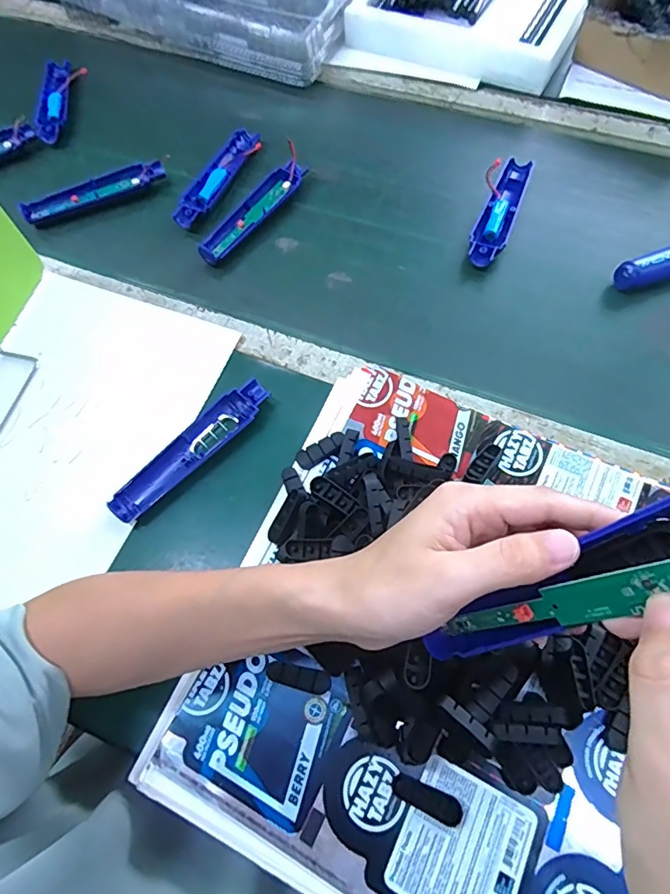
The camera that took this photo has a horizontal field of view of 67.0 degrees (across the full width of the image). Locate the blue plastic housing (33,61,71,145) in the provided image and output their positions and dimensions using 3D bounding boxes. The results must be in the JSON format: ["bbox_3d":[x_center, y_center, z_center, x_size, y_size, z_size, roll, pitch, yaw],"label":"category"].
[{"bbox_3d":[-0.387,-0.479,0.700,0.031,0.023,0.168,-6,66,1],"label":"blue plastic housing"}]

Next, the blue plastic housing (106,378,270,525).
[{"bbox_3d":[-0.132,0.001,0.470,0.172,0.019,0.038,-41,71,-14],"label":"blue plastic housing"}]

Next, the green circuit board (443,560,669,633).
[{"bbox_3d":[0.100,0.074,0.231,0.009,0.131,0.017,4,62,-30],"label":"green circuit board"}]

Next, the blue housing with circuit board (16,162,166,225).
[{"bbox_3d":[-0.295,-0.314,0.627,0.172,0.025,0.029,-21,67,-6],"label":"blue housing with circuit board"}]

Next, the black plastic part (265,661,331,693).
[{"bbox_3d":[-0.027,0.173,0.381,0.047,0.012,0.015,10,67,7],"label":"black plastic part"}]

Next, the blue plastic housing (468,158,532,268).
[{"bbox_3d":[0.191,-0.269,0.578,0.038,0.018,0.163,23,70,12],"label":"blue plastic housing"}]

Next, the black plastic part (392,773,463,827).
[{"bbox_3d":[0.063,0.239,0.343,0.047,0.007,0.017,18,69,11],"label":"black plastic part"}]

